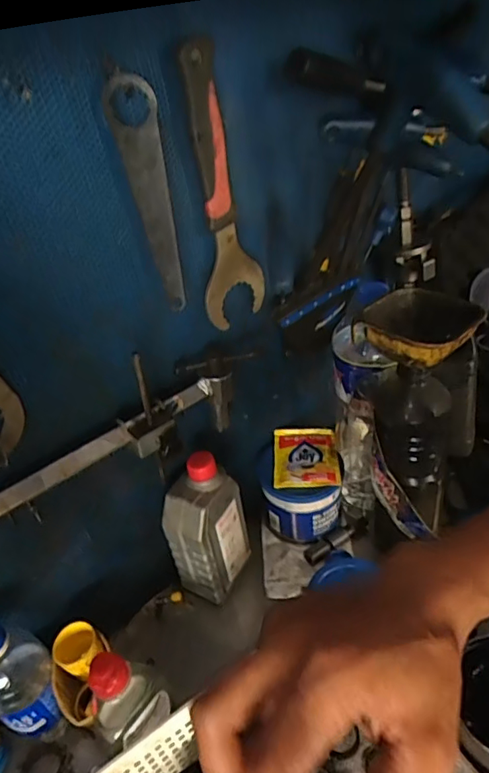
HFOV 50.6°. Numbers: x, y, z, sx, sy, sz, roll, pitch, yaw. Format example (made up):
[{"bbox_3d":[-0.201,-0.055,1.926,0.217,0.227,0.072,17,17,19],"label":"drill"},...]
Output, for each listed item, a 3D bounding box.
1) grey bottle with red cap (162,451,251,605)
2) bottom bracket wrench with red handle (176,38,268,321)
[{"bbox_3d":[-0.043,0.155,0.576,0.054,0.165,0.081,16,44,33],"label":"grey bottle with red cap"},{"bbox_3d":[-0.019,-0.176,0.480,0.025,0.237,0.065,15,44,31],"label":"bottom bracket wrench with red handle"}]

